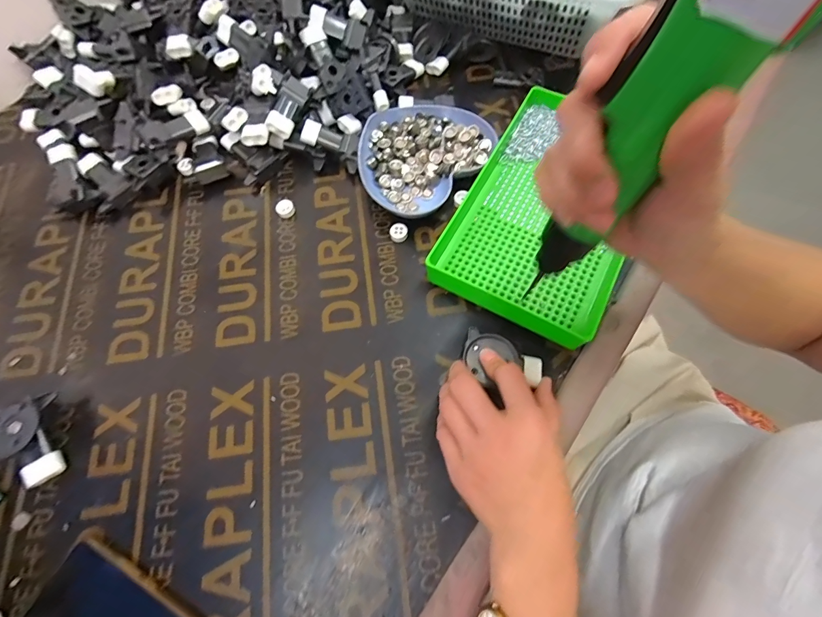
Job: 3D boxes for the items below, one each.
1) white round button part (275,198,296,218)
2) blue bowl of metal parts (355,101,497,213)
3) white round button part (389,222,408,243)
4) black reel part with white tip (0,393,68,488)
[{"bbox_3d":[-0.131,-0.104,0.389,0.019,0.008,0.019,-1,68,2],"label":"white round button part"},{"bbox_3d":[0.007,-0.162,0.394,0.121,0.027,0.137,38,75,16],"label":"blue bowl of metal parts"},{"bbox_3d":[-0.012,-0.076,0.373,0.017,0.009,0.018,-1,68,2],"label":"white round button part"},{"bbox_3d":[-0.306,0.107,0.297,0.043,0.029,0.065,-21,69,-5],"label":"black reel part with white tip"}]

